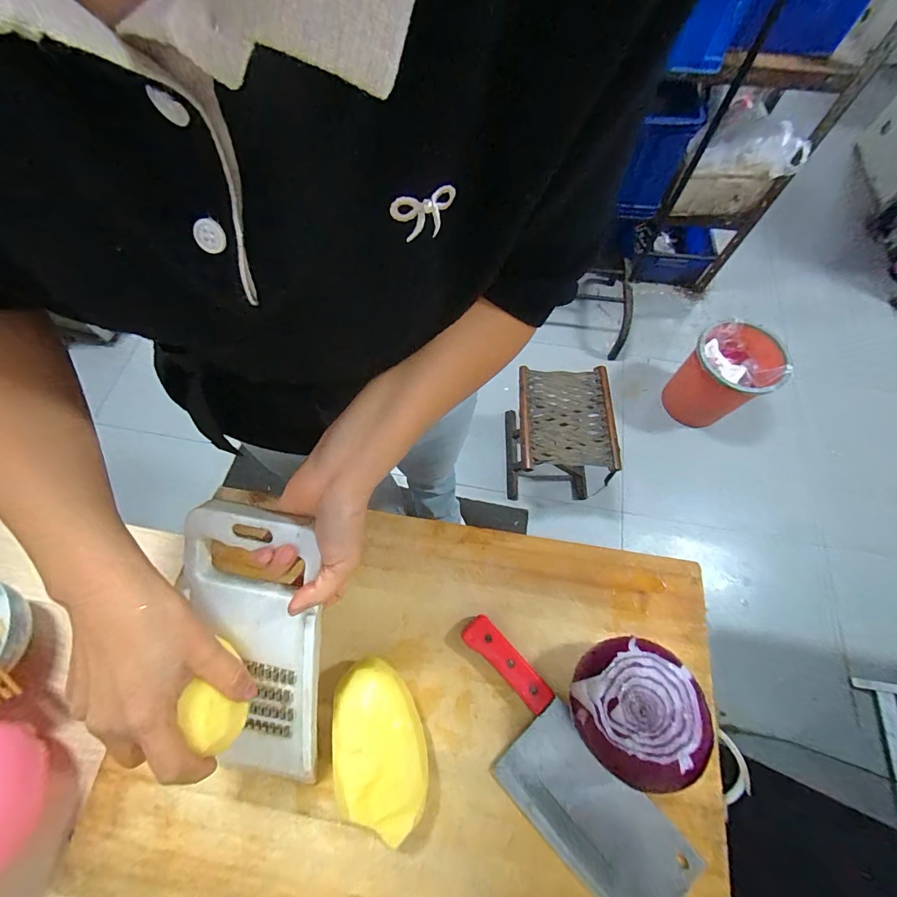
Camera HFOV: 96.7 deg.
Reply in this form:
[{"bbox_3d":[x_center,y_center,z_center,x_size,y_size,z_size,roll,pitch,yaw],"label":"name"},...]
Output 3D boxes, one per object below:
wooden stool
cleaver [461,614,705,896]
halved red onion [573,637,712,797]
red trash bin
[{"bbox_3d":[0.312,-0.030,1.182,0.244,0.296,0.285,1,67,1],"label":"wooden stool"},{"bbox_3d":[0.093,0.285,0.363,0.085,0.018,0.258,-40,72,-15],"label":"cleaver"},{"bbox_3d":[0.160,0.226,0.352,0.099,0.082,0.098,-31,70,-12],"label":"halved red onion"},{"bbox_3d":[0.837,-0.216,1.246,0.213,0.273,0.238,-35,71,-13],"label":"red trash bin"}]

